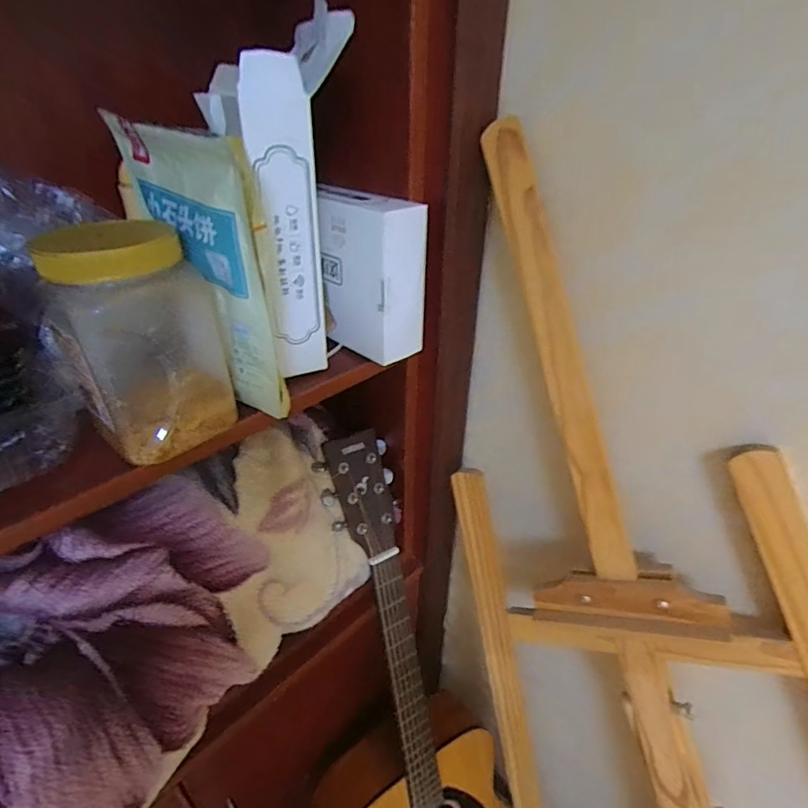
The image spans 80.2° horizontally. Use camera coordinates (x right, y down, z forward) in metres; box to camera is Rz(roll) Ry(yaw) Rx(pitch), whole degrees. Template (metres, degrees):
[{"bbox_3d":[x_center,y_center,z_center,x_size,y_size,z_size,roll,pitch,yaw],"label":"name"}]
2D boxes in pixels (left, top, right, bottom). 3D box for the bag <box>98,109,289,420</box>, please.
[{"bbox_3d":[-0.164,-0.103,0.390,0.150,0.210,0.022,21,39,29],"label":"bag"}]

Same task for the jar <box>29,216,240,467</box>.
[{"bbox_3d":[-0.197,-0.052,0.372,0.099,0.165,0.091,-18,37,-23],"label":"jar"}]

